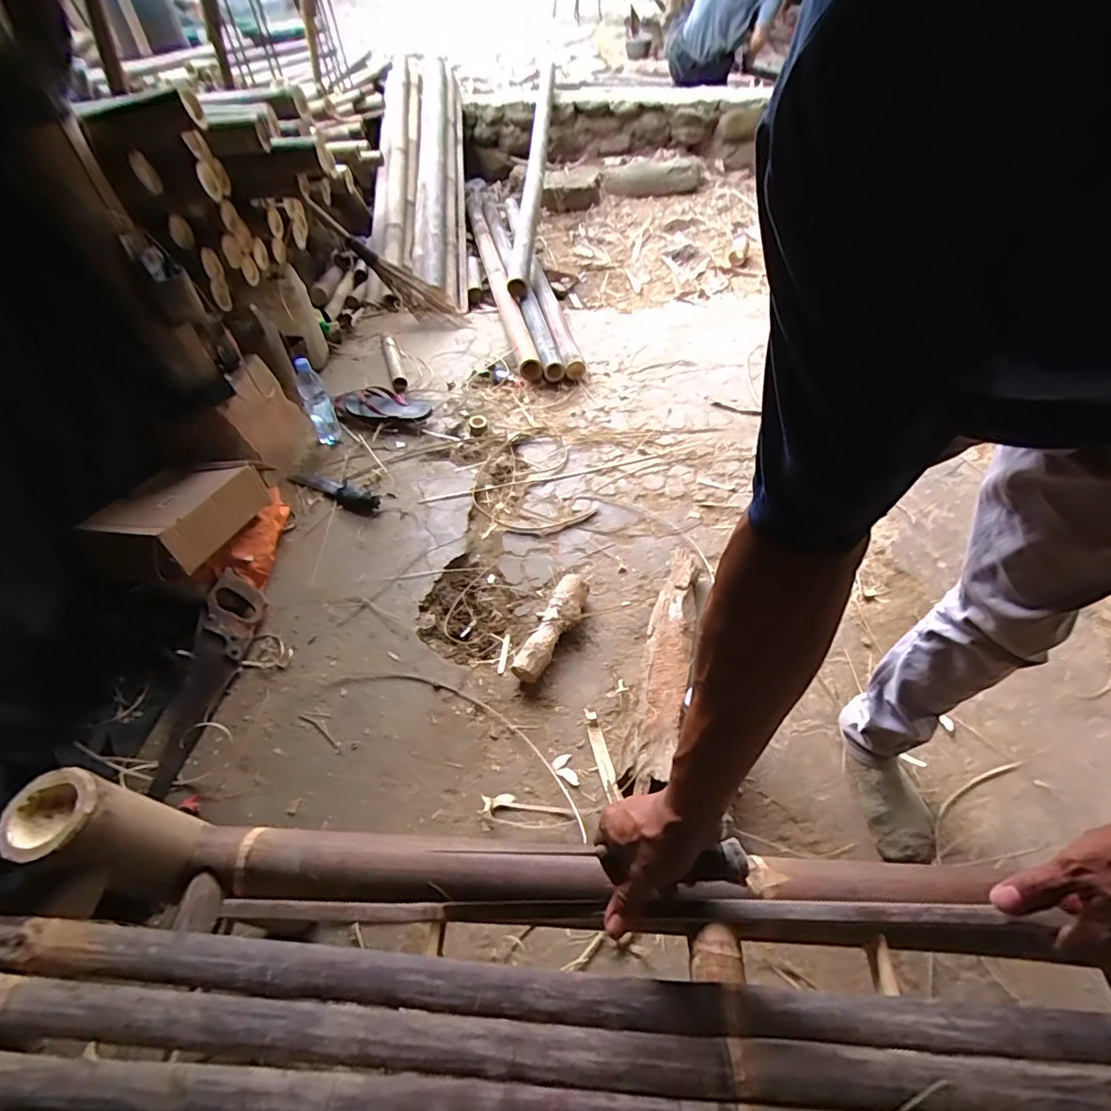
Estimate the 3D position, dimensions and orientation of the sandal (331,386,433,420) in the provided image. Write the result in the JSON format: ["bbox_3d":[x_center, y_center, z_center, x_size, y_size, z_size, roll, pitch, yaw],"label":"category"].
[{"bbox_3d":[-0.508,-0.441,1.573,0.265,0.052,0.135,-10,51,-10],"label":"sandal"}]

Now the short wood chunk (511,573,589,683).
[{"bbox_3d":[-0.004,0.147,1.108,0.077,0.059,0.261,20,54,18],"label":"short wood chunk"}]

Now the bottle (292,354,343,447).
[{"bbox_3d":[-0.637,-0.419,1.431,0.052,0.239,0.066,17,53,16],"label":"bottle"}]

